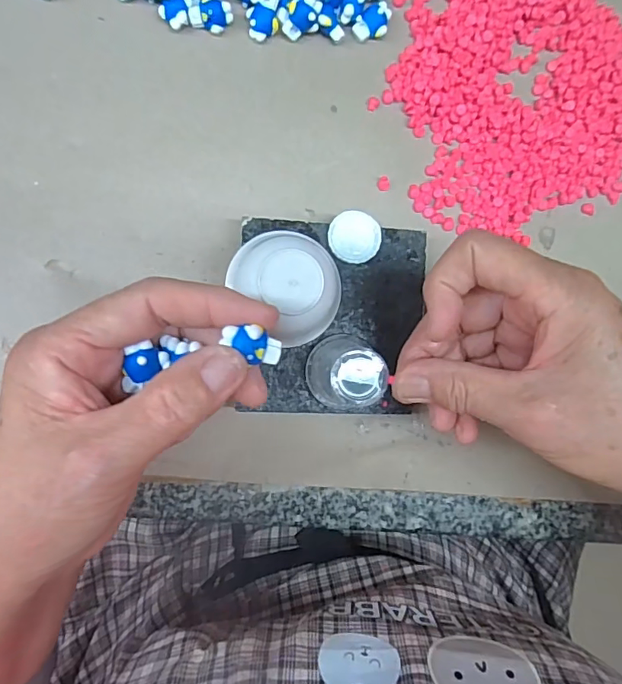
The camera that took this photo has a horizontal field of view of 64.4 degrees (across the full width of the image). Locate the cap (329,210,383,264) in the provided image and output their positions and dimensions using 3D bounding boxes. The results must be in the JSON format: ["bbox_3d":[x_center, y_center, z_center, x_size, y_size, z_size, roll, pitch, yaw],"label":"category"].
[{"bbox_3d":[0.023,-0.054,0.254,0.026,0.004,0.026,0,94,-5],"label":"cap"}]

